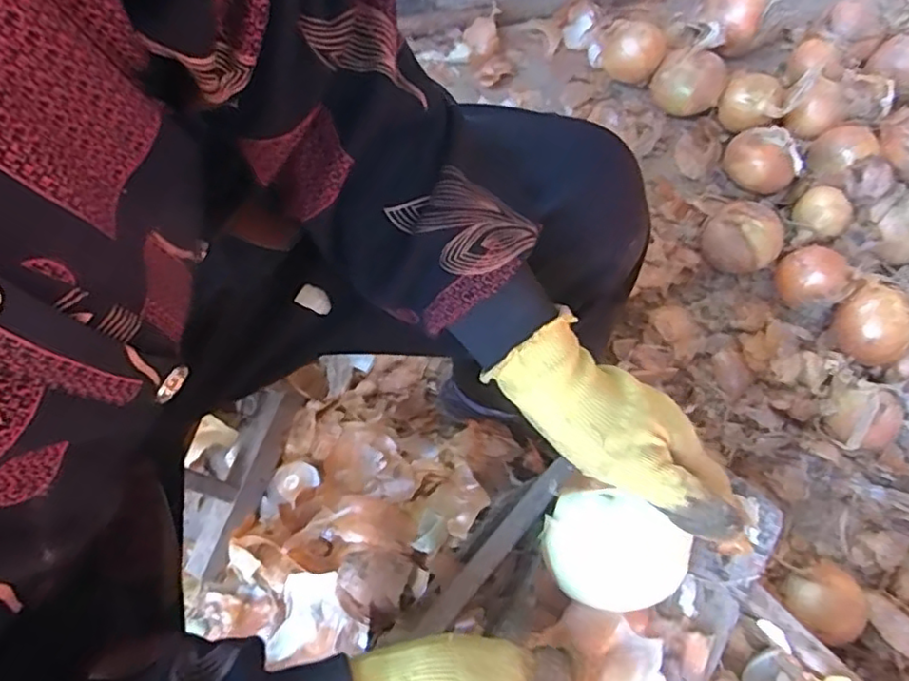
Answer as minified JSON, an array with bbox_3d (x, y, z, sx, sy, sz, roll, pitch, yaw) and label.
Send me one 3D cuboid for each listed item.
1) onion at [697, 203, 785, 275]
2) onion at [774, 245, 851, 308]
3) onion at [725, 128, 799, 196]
[{"bbox_3d":[0.354,-0.128,0.777,0.090,0.068,0.083,1,73,-4],"label":"onion"},{"bbox_3d":[0.433,-0.074,0.765,0.062,0.063,0.067,1,73,-4],"label":"onion"},{"bbox_3d":[0.392,-0.228,0.807,0.089,0.069,0.065,42,74,8],"label":"onion"}]

